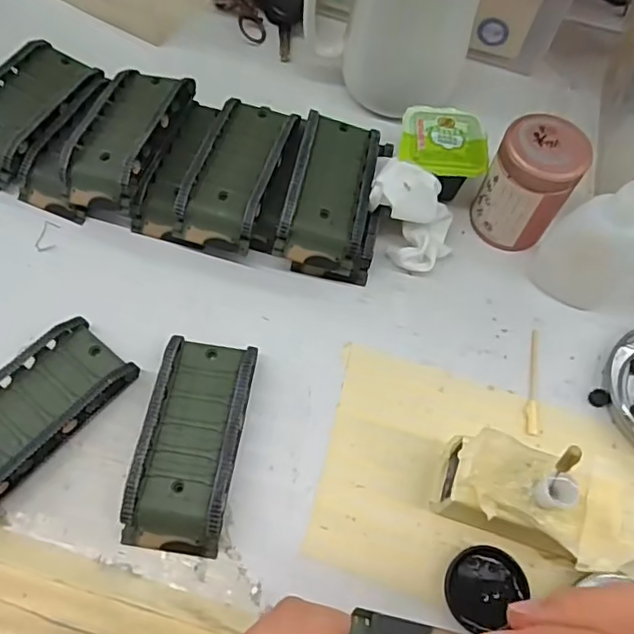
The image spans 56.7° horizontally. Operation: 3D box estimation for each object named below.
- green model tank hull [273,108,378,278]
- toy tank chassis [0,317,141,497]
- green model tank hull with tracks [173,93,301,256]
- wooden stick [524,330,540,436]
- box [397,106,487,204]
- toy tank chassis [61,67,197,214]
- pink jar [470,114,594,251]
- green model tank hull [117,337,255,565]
[{"bbox_3d":[0.008,-0.069,0.334,0.043,0.037,0.094,12,63,3],"label":"green model tank hull"},{"bbox_3d":[-0.136,0.046,0.275,0.044,0.020,0.097,36,67,14],"label":"toy tank chassis"},{"bbox_3d":[-0.045,-0.080,0.339,0.044,0.032,0.094,16,64,5],"label":"green model tank hull with tracks"},{"bbox_3d":[0.113,0.032,0.307,0.007,0.004,0.060,12,63,3],"label":"wooden stick"},{"bbox_3d":[0.071,-0.093,0.349,0.048,0.040,0.049,6,63,0],"label":"box"},{"bbox_3d":[-0.111,-0.105,0.342,0.049,0.032,0.098,18,64,6],"label":"toy tank chassis"},{"bbox_3d":[0.116,-0.072,0.325,0.043,0.064,0.042,1,63,-3],"label":"pink jar"},{"bbox_3d":[-0.058,0.057,0.275,0.044,0.019,0.096,8,63,1],"label":"green model tank hull"}]

